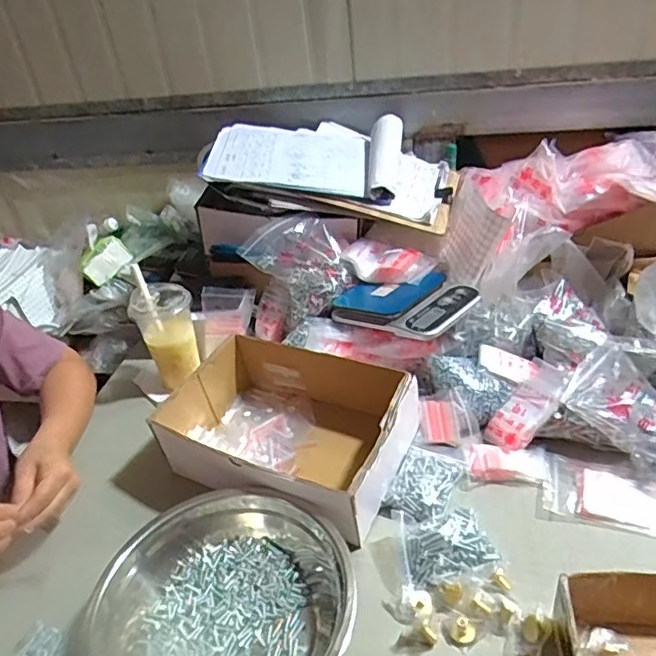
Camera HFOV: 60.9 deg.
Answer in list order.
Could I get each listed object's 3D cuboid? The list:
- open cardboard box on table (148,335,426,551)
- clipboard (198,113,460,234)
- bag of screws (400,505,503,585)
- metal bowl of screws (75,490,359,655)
[{"bbox_3d":[-0.054,0.124,0.727,0.295,0.103,0.209,10,37,25],"label":"open cardboard box on table"},{"bbox_3d":[0.012,-0.307,0.988,0.437,0.074,0.263,13,44,4],"label":"clipboard"},{"bbox_3d":[0.130,0.235,0.607,0.097,0.014,0.076,-4,53,5],"label":"bag of screws"},{"bbox_3d":[-0.110,0.276,0.558,0.271,0.063,0.249,-5,33,4],"label":"metal bowl of screws"}]

